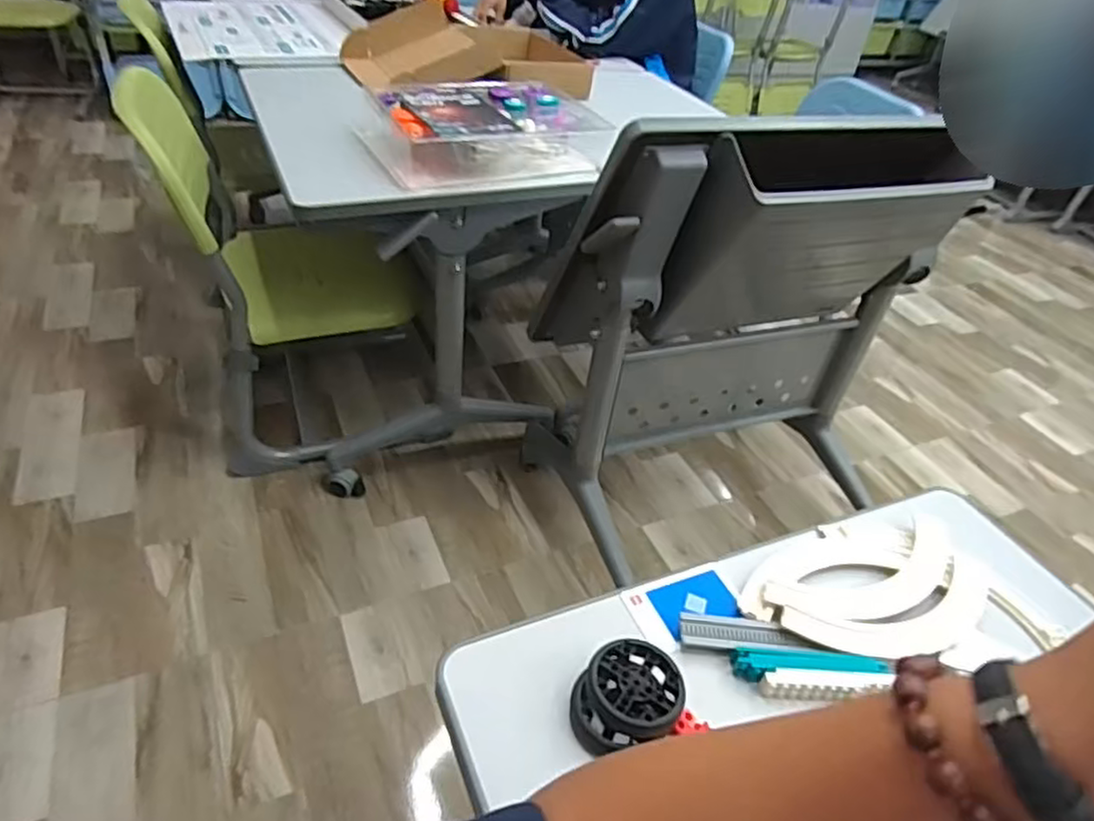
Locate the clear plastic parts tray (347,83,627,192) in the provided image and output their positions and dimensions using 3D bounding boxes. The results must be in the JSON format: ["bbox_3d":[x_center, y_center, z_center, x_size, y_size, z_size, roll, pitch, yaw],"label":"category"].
[{"bbox_3d":[-0.101,-0.472,1.137,0.377,0.088,0.267,-16,45,-26],"label":"clear plastic parts tray"}]

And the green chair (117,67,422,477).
[{"bbox_3d":[-0.493,-0.258,1.326,0.424,0.666,0.446,-12,43,-23],"label":"green chair"}]

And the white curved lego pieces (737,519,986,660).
[{"bbox_3d":[0.247,0.126,0.501,0.187,0.016,0.117,-23,48,-33],"label":"white curved lego pieces"}]

